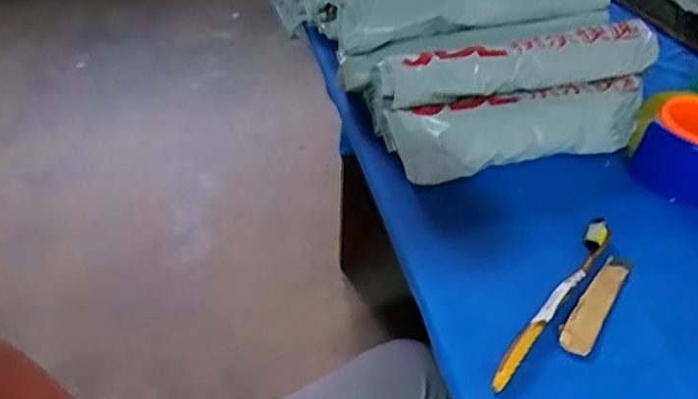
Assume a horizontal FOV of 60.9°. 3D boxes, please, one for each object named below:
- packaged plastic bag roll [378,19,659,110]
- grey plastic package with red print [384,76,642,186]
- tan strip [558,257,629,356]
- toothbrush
[{"bbox_3d":[0.163,-0.132,0.566,0.276,0.037,0.052,-9,48,-11],"label":"packaged plastic bag roll"},{"bbox_3d":[0.167,-0.066,0.566,0.259,0.056,0.056,-11,47,-11],"label":"grey plastic package with red print"},{"bbox_3d":[0.194,0.080,0.467,0.025,0.004,0.102,28,52,21],"label":"tan strip"},{"bbox_3d":[0.159,0.076,0.460,0.017,0.011,0.182,33,53,25],"label":"toothbrush"}]

